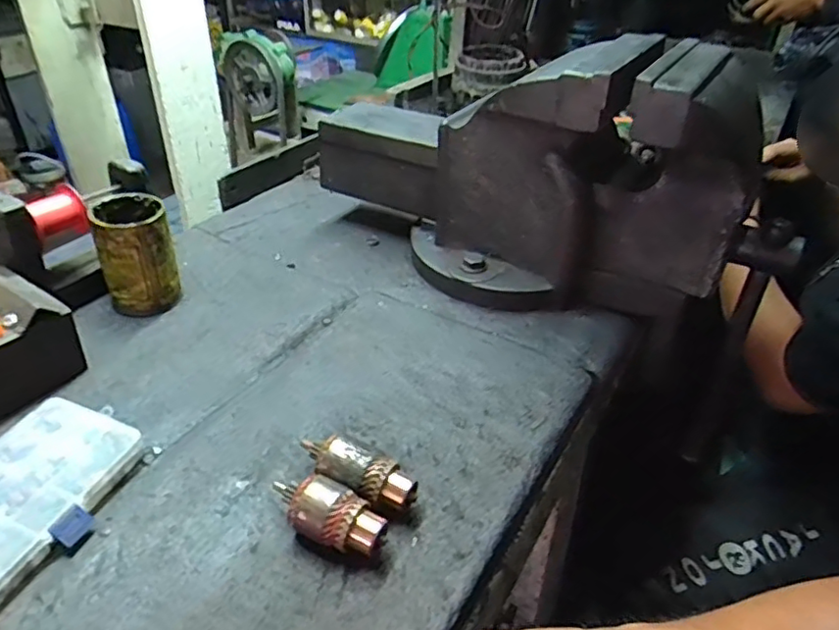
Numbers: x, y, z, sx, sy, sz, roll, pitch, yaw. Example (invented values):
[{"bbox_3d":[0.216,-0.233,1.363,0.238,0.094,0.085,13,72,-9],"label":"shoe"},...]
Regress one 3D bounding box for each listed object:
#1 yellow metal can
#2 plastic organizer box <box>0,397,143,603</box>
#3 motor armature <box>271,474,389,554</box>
[{"bbox_3d":[-0.312,-0.066,0.673,0.073,0.117,0.069,-12,39,-19],"label":"yellow metal can"},{"bbox_3d":[-0.304,0.144,0.462,0.115,0.029,0.173,14,38,15],"label":"plastic organizer box"},{"bbox_3d":[-0.069,0.153,0.462,0.094,0.039,0.041,16,38,17],"label":"motor armature"}]

